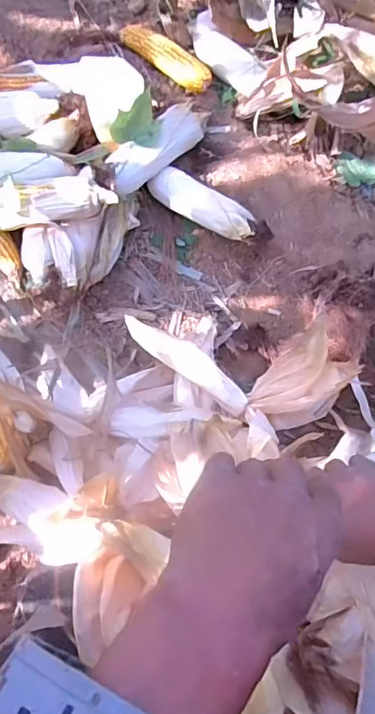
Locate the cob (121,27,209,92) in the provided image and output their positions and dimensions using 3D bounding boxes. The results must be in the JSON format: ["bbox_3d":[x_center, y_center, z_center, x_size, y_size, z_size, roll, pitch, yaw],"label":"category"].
[{"bbox_3d":[-0.039,-0.531,0.925,0.186,0.047,0.048,37,74,10],"label":"cob"}]

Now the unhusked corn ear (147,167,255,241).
[{"bbox_3d":[0.023,-0.242,0.832,0.184,0.045,0.052,36,74,10],"label":"unhusked corn ear"}]

